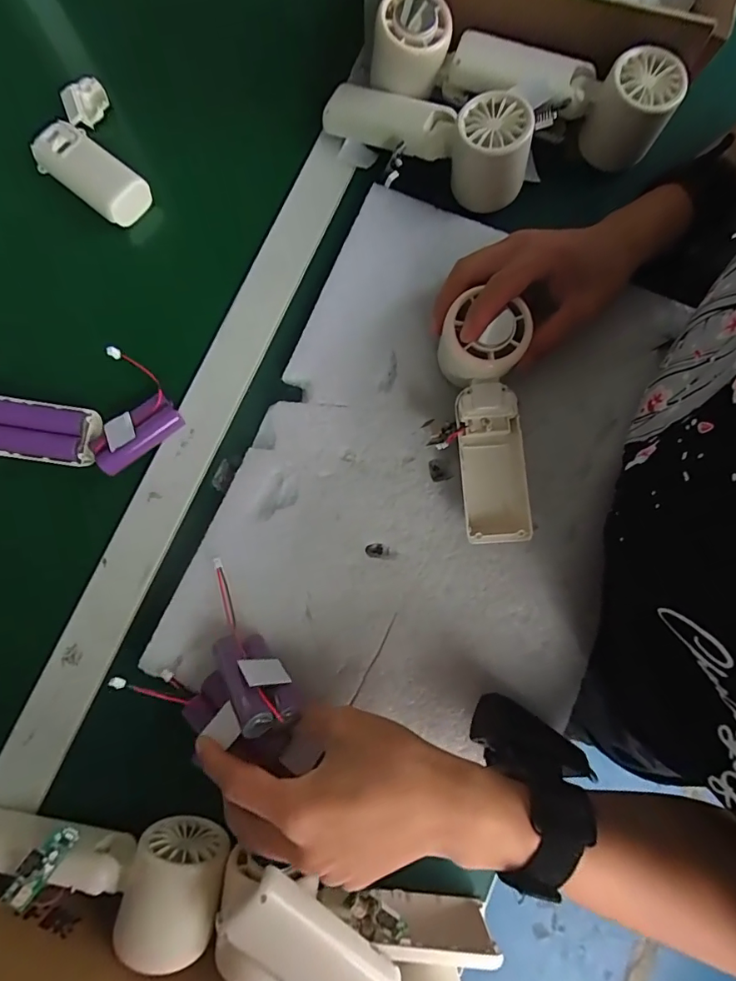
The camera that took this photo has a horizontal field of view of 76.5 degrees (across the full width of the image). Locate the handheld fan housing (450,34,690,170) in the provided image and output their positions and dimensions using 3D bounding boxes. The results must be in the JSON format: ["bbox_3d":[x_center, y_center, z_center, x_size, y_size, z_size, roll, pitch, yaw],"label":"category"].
[{"bbox_3d":[0.142,-0.299,0.356,0.163,0.052,0.058,19,82,2],"label":"handheld fan housing"}]

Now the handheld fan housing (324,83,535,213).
[{"bbox_3d":[0.043,-0.273,0.353,0.163,0.053,0.054,27,82,3],"label":"handheld fan housing"}]

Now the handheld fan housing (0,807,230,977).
[{"bbox_3d":[-0.170,0.233,0.282,0.164,0.051,0.055,9,82,1],"label":"handheld fan housing"}]

